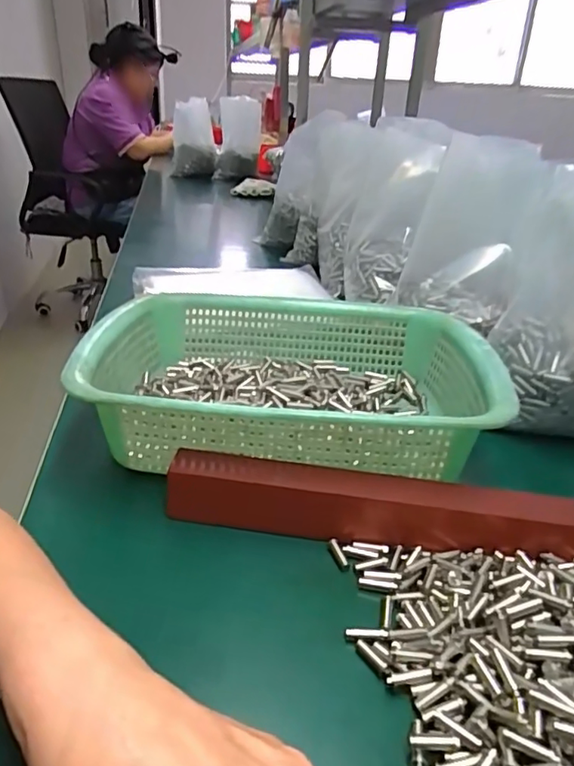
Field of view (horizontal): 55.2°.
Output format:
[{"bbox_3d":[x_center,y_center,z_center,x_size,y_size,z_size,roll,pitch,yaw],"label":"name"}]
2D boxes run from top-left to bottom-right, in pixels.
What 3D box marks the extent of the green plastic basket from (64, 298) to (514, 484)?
[{"bbox_3d":[0.004,-0.005,0.434,0.285,0.070,0.221,5,28,4],"label":"green plastic basket"}]

